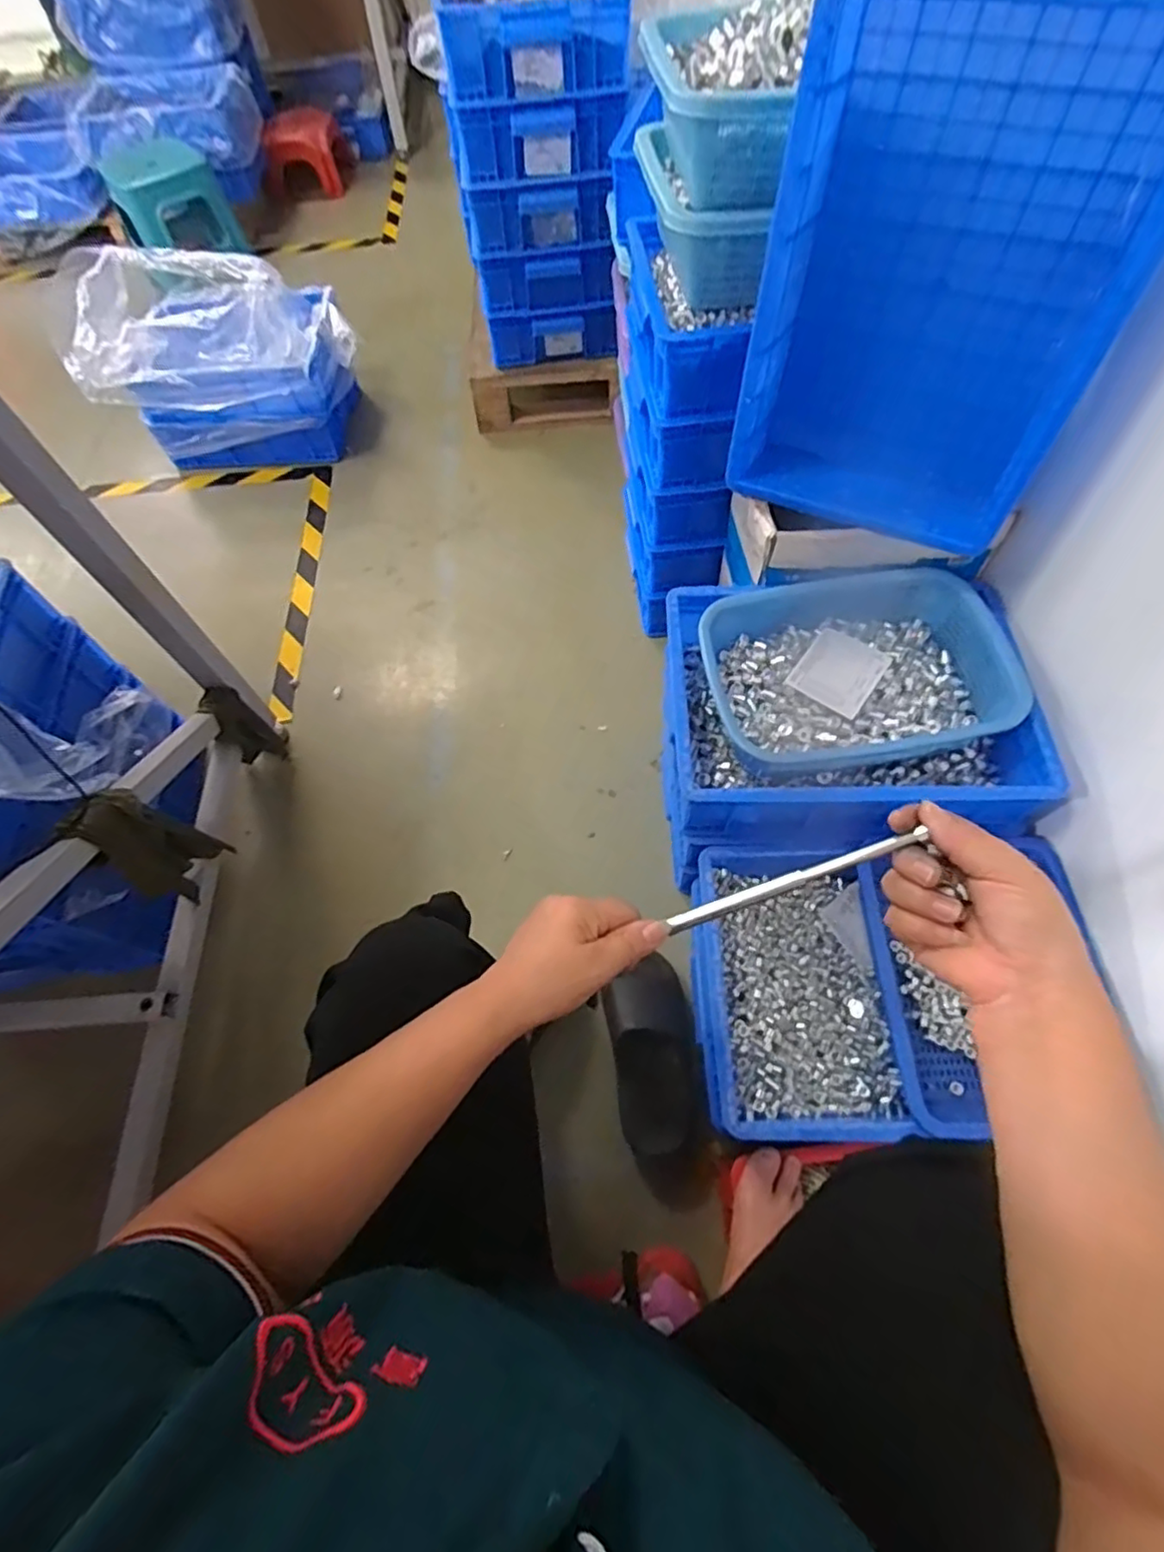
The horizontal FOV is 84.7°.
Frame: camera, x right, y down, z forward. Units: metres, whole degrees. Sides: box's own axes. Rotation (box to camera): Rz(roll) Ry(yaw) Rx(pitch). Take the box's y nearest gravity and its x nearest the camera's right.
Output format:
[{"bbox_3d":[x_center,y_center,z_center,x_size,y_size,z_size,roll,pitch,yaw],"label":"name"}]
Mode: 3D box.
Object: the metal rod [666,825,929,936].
[{"bbox_3d":[0.132,0.068,0.409,0.164,0.010,0.010,-25,61,16],"label":"metal rod"}]

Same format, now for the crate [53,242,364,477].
[{"bbox_3d":[-0.759,-0.894,1.396,0.512,0.330,0.328,-16,63,-6],"label":"crate"}]

